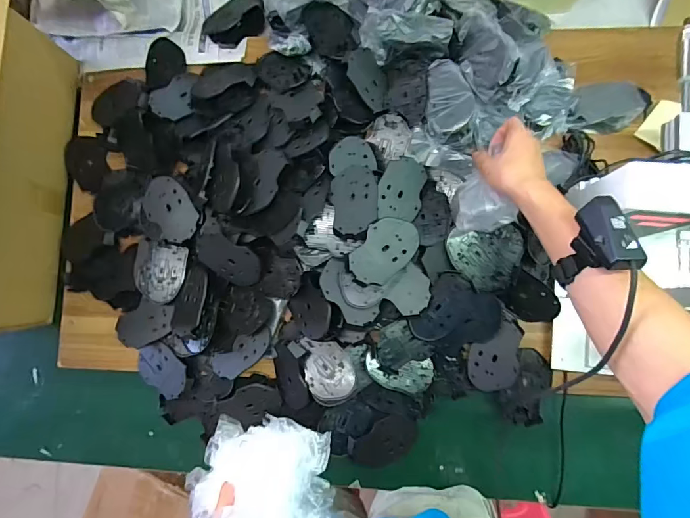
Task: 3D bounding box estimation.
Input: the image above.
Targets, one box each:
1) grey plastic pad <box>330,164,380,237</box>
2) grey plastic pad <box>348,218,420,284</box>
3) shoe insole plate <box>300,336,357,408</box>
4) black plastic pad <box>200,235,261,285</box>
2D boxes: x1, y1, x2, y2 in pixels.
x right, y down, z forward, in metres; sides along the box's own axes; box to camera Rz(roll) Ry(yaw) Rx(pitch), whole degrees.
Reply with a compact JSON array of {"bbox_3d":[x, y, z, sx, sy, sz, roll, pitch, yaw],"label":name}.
[{"bbox_3d":[0.014,-0.092,0.607,0.071,0.007,0.113,-4,73,14],"label":"grey plastic pad"},{"bbox_3d":[0.058,-0.011,0.582,0.074,0.013,0.107,33,87,-4],"label":"grey plastic pad"},{"bbox_3d":[-0.024,0.175,0.620,0.076,0.019,0.102,-7,85,4],"label":"shoe insole plate"},{"bbox_3d":[-0.184,0.004,0.636,0.109,0.010,0.072,30,115,-21],"label":"black plastic pad"}]

